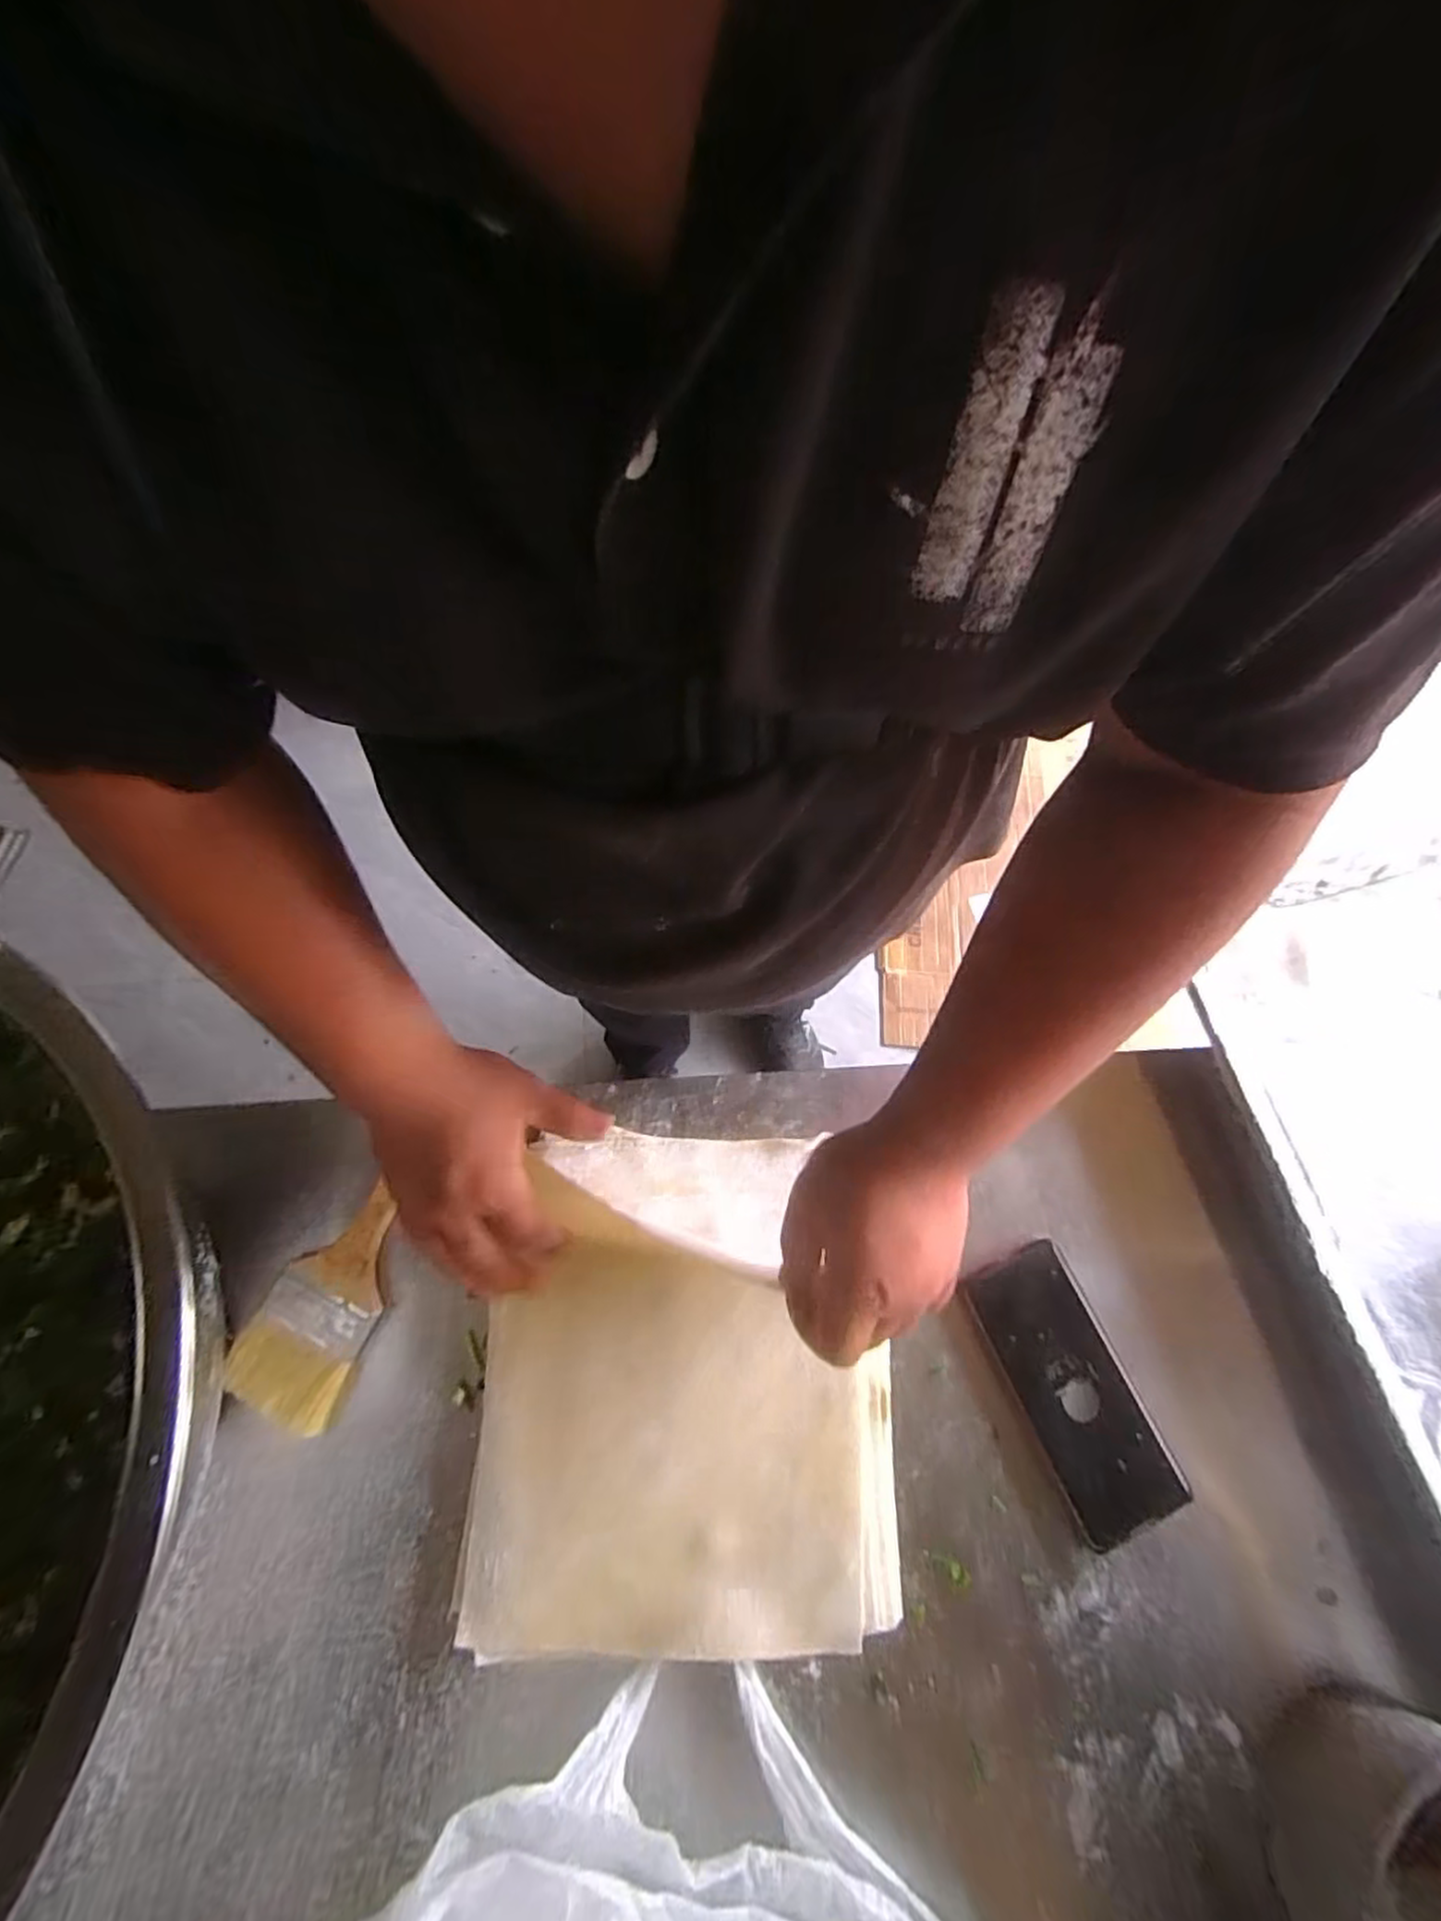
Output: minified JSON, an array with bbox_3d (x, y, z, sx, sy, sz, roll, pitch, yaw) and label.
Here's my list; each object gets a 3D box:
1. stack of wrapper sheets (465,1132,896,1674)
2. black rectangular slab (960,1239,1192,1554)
[{"bbox_3d":[-0.021,0.255,0.451,0.249,0.015,0.277,2,69,-1],"label":"stack of wrapper sheets"},{"bbox_3d":[0.224,0.271,0.459,0.071,0.009,0.160,-20,71,-10],"label":"black rectangular slab"}]

